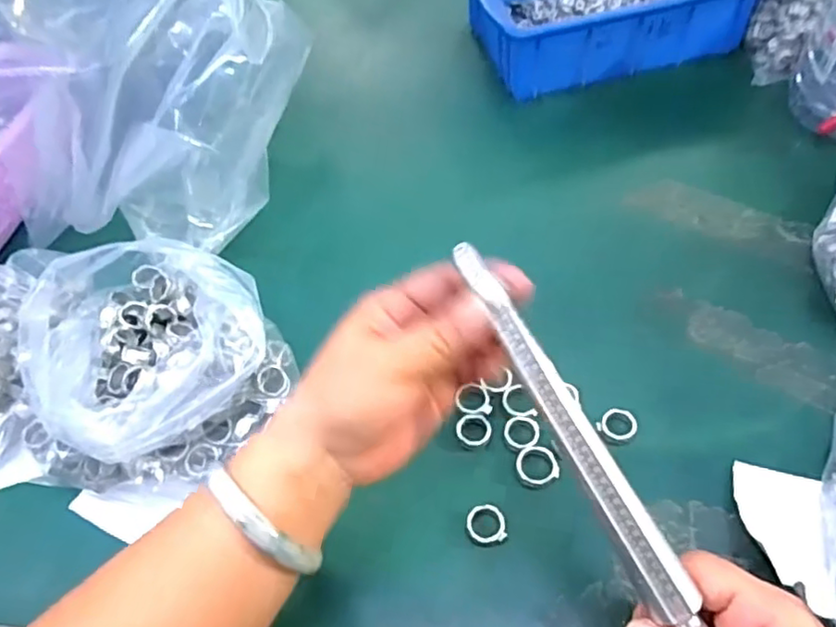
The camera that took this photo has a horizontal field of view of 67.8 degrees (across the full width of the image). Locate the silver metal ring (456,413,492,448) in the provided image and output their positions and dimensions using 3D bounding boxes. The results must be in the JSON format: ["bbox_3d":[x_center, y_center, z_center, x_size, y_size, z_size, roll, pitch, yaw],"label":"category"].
[{"bbox_3d":[0.034,0.071,0.378,0.021,0.004,0.020,-3,54,4],"label":"silver metal ring"}]

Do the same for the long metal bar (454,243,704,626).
[{"bbox_3d":[0.069,0.054,0.268,0.019,0.009,0.191,-29,85,-14],"label":"long metal bar"}]

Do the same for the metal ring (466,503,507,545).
[{"bbox_3d":[0.038,0.117,0.346,0.021,0.009,0.023,-3,54,4],"label":"metal ring"}]

